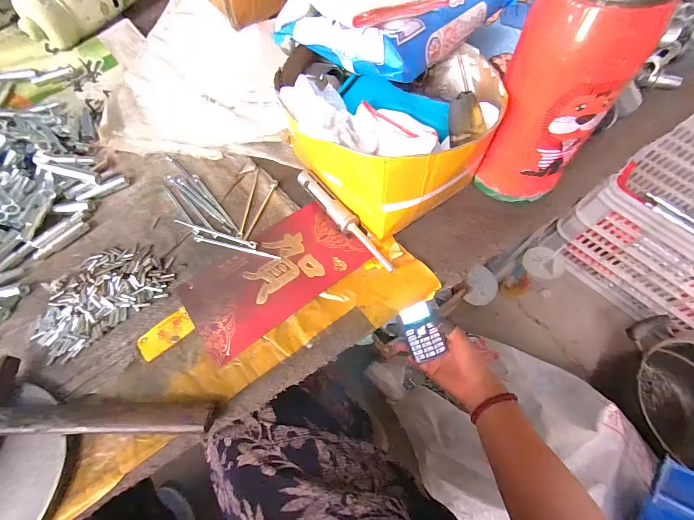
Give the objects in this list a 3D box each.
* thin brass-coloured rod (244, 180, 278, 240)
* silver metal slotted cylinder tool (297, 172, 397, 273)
[{"bbox_3d":[-0.086,-0.051,0.320,0.008,0.007,0.073,18,68,8],"label":"thin brass-coloured rod"},{"bbox_3d":[-0.004,-0.041,0.299,0.017,0.013,0.131,-37,71,-14],"label":"silver metal slotted cylinder tool"}]

